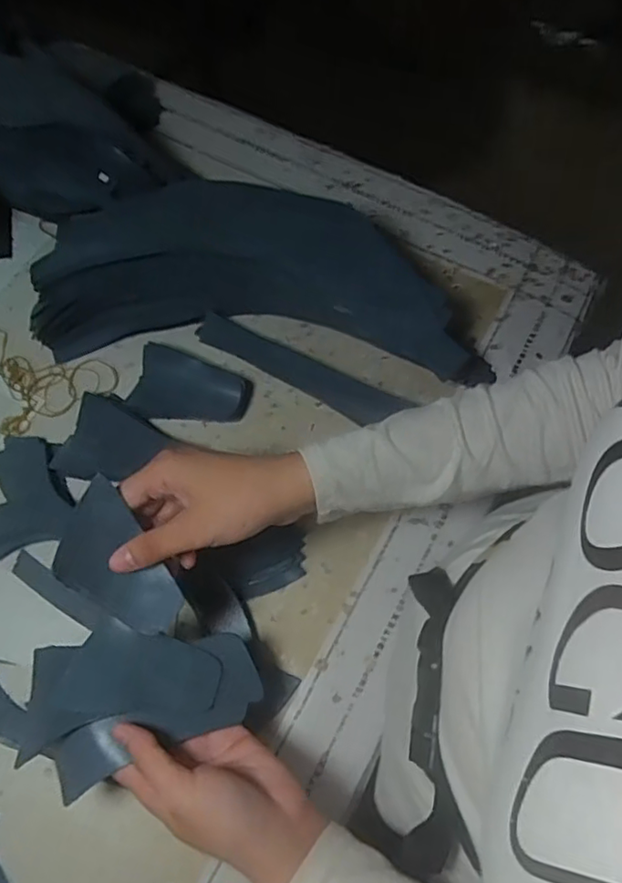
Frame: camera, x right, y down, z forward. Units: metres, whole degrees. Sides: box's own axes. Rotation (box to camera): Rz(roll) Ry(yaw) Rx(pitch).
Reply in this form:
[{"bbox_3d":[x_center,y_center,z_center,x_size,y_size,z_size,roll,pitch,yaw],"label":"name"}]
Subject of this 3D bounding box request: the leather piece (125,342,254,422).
[{"bbox_3d":[-0.102,-0.043,0.504,0.094,0.023,0.056,16,69,6],"label":"leather piece"}]

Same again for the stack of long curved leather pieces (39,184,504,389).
[{"bbox_3d":[-0.043,-0.143,0.513,0.374,0.074,0.135,6,68,2],"label":"stack of long curved leather pieces"}]

